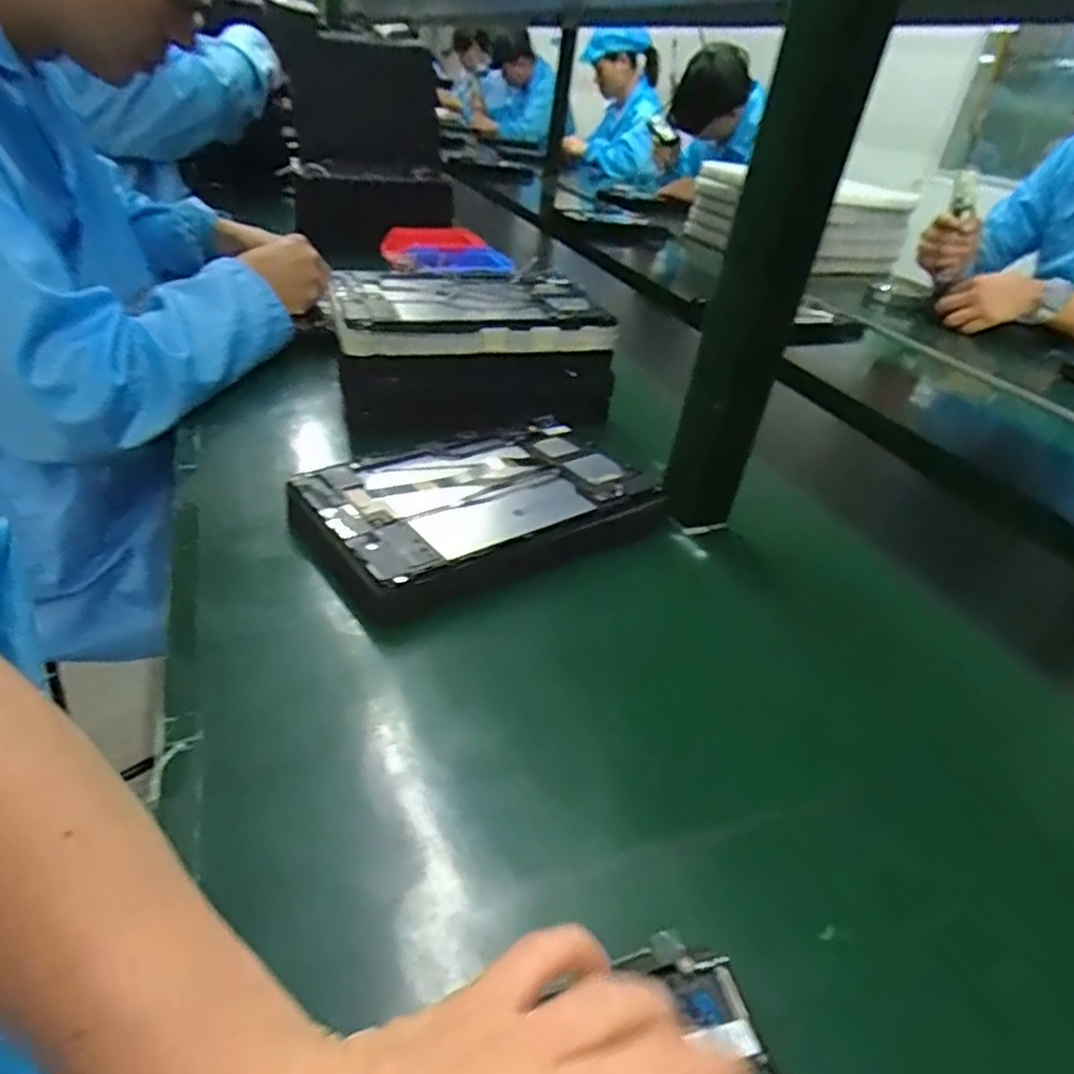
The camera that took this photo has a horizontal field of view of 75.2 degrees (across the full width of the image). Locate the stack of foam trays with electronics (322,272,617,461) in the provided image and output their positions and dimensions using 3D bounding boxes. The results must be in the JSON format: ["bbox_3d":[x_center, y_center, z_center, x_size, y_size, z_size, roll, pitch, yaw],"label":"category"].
[{"bbox_3d":[-0.071,-0.188,0.685,0.246,0.116,0.171,-10,37,-23],"label":"stack of foam trays with electronics"}]

